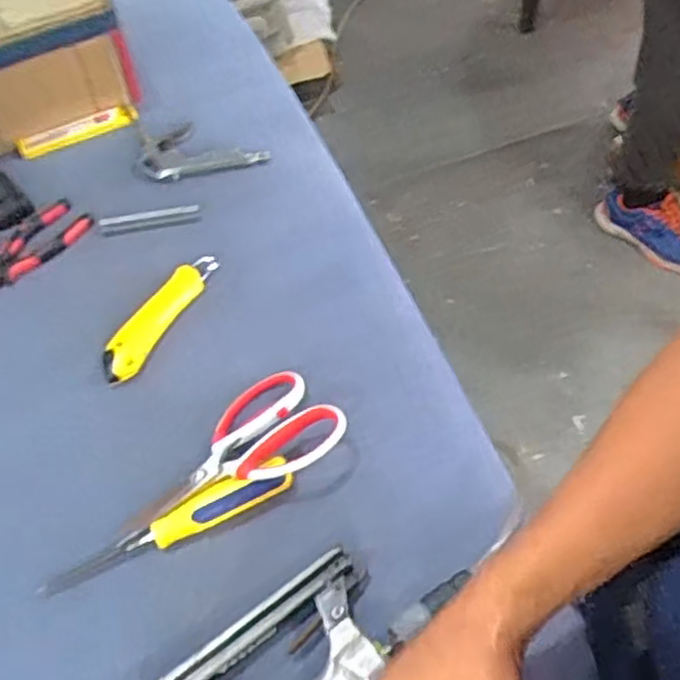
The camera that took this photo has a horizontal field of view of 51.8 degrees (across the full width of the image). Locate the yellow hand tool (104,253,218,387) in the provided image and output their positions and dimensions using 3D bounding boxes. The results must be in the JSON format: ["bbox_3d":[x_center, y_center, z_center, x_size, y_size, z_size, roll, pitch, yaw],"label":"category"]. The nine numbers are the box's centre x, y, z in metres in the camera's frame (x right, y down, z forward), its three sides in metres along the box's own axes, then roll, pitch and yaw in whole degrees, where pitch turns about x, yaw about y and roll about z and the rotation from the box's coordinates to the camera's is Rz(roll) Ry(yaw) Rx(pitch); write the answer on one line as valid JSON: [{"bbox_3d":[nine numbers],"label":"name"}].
[{"bbox_3d":[-0.167,-0.027,0.651,0.031,0.016,0.155,23,60,17],"label":"yellow hand tool"}]

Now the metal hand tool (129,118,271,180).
[{"bbox_3d":[-0.153,-0.212,0.777,0.139,0.027,0.071,-7,56,-2],"label":"metal hand tool"}]

